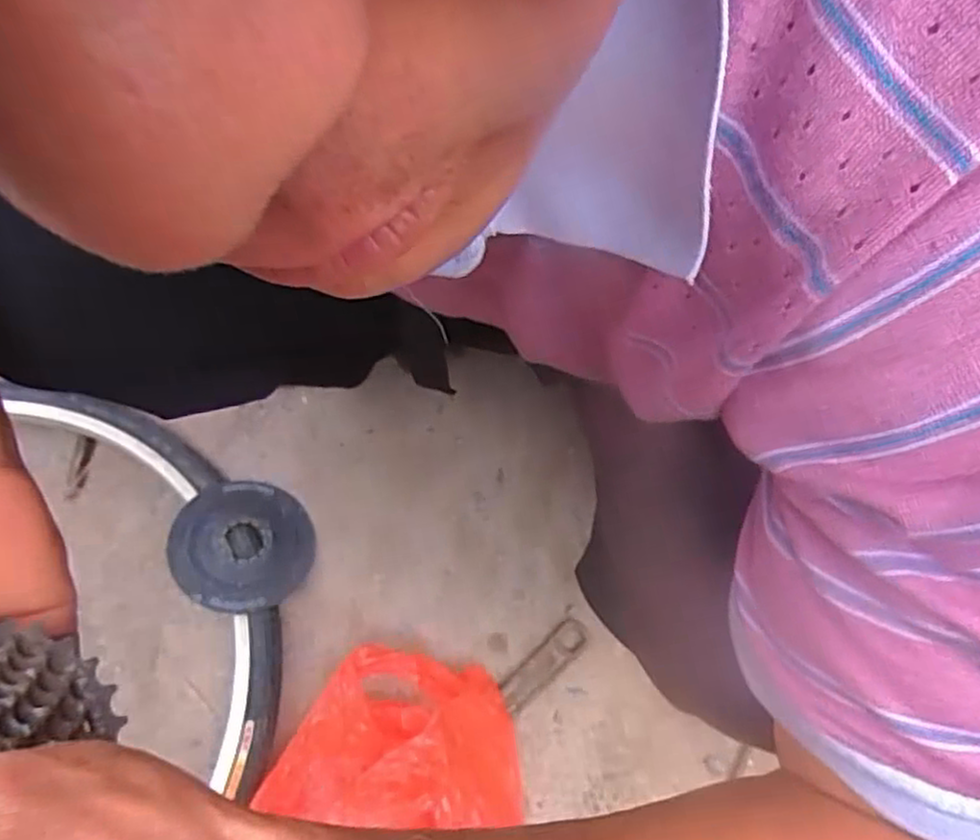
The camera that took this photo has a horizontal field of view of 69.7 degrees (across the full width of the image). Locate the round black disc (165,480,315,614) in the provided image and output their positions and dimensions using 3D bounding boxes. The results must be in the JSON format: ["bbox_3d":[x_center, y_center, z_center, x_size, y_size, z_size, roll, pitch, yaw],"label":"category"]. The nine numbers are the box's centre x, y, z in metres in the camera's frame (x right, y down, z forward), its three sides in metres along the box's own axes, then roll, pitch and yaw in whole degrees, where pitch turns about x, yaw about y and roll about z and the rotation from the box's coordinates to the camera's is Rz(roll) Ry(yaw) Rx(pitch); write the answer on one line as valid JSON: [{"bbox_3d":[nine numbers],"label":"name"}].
[{"bbox_3d":[-0.240,0.120,0.681,0.128,0.015,0.127,-6,62,-21],"label":"round black disc"}]

